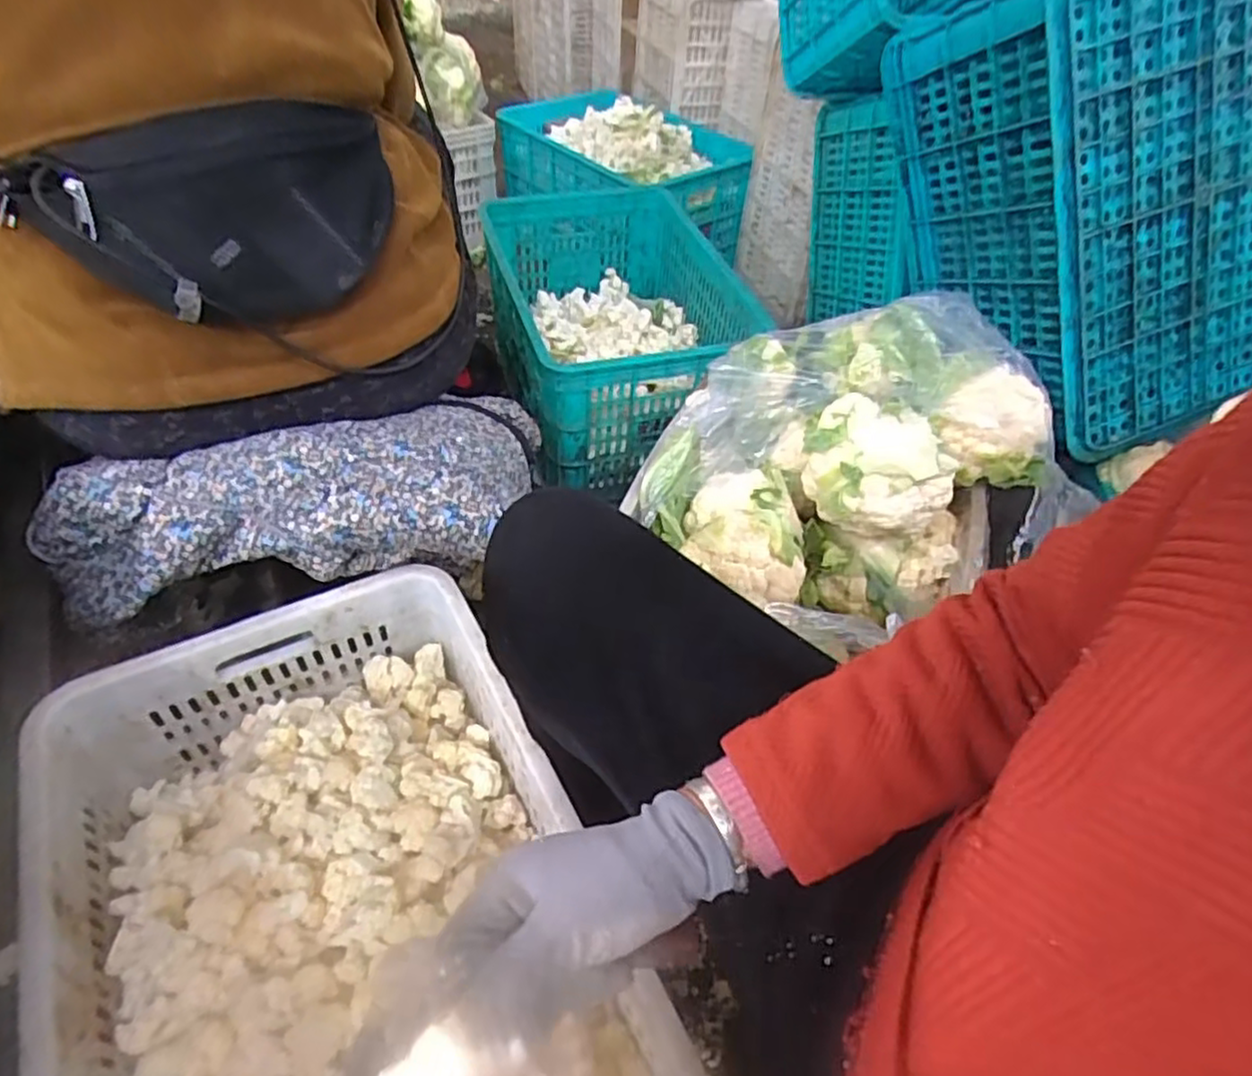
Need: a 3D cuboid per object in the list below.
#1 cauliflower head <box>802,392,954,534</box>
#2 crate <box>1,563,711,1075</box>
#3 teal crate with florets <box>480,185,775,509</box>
[{"bbox_3d":[0.276,-0.081,0.795,0.161,0.095,0.141,19,49,14],"label":"cauliflower head"},{"bbox_3d":[-0.225,0.287,0.558,0.354,0.141,0.508,-21,52,-21],"label":"crate"},{"bbox_3d":[-0.026,-0.401,1.283,0.375,0.257,0.644,-9,49,-11],"label":"teal crate with florets"}]

